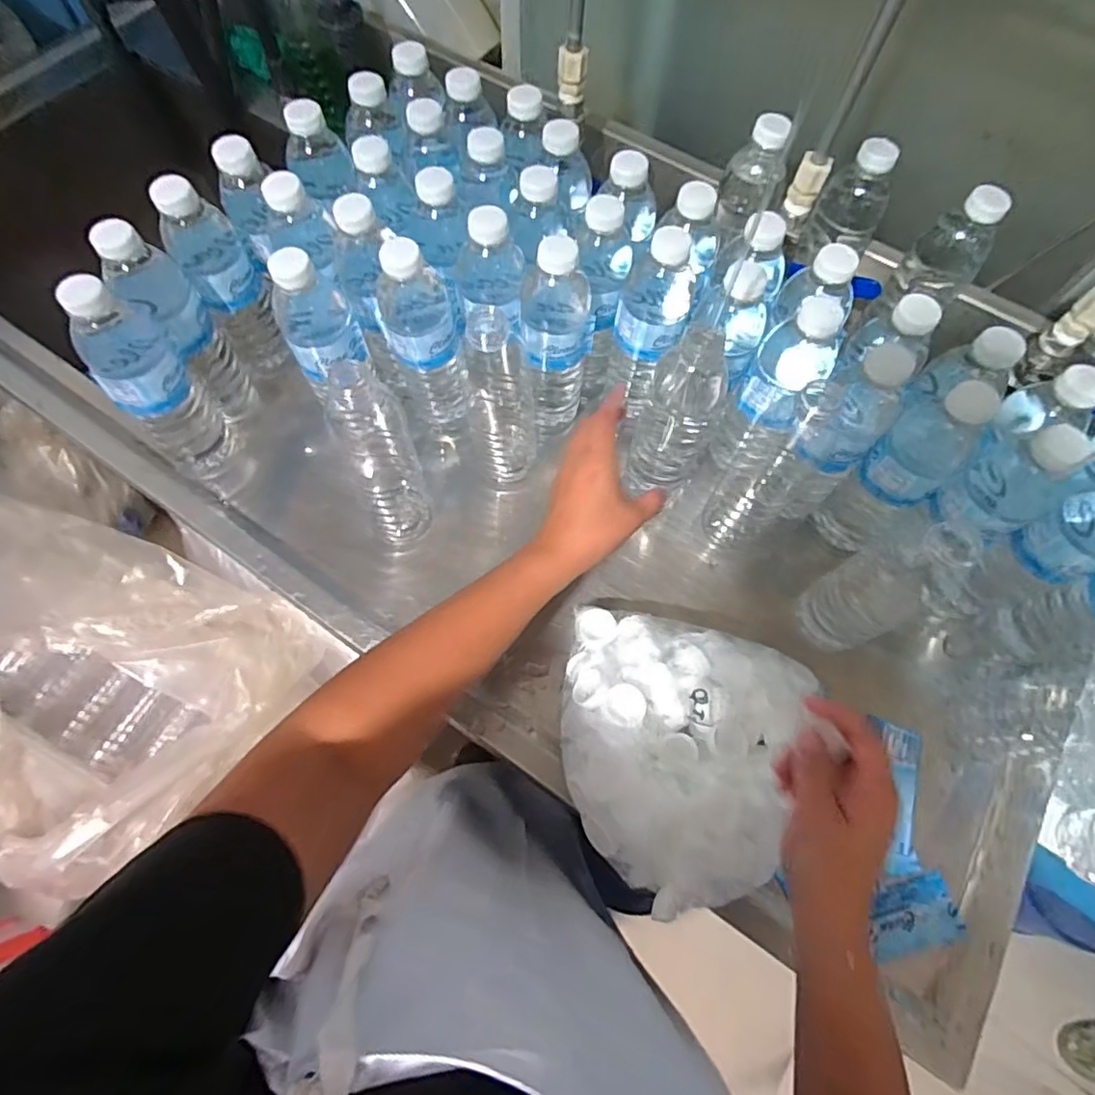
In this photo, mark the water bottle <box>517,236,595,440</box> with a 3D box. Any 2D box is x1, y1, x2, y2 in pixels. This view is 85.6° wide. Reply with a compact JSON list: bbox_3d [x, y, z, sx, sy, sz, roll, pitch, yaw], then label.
[{"bbox_3d":[0.007,-0.184,0.549,0.063,0.218,0.057,5,66,0],"label":"water bottle"}]

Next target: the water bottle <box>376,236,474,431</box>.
[{"bbox_3d":[-0.111,-0.188,0.540,0.065,0.207,0.068,-13,68,-8],"label":"water bottle"}]

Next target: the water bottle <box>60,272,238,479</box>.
[{"bbox_3d":[-0.345,-0.140,0.517,0.066,0.204,0.064,-38,73,-17],"label":"water bottle"}]

